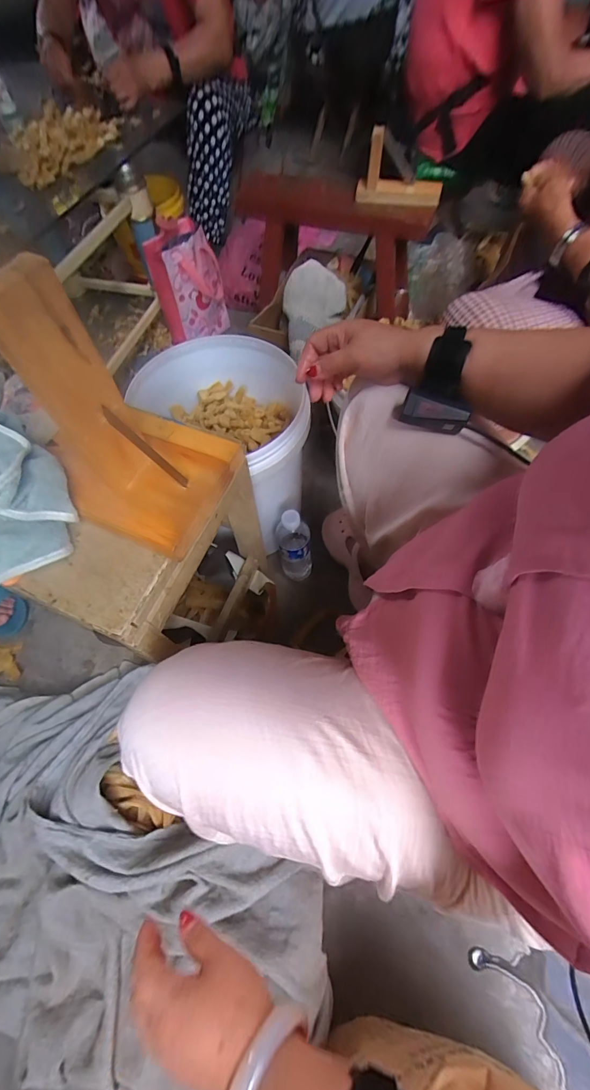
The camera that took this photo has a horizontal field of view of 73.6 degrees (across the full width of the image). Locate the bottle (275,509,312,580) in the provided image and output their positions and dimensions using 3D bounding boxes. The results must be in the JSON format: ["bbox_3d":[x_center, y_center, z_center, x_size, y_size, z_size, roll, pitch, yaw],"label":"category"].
[{"bbox_3d":[-0.002,0.004,0.780,0.071,0.230,0.069,1,63,4],"label":"bottle"}]

